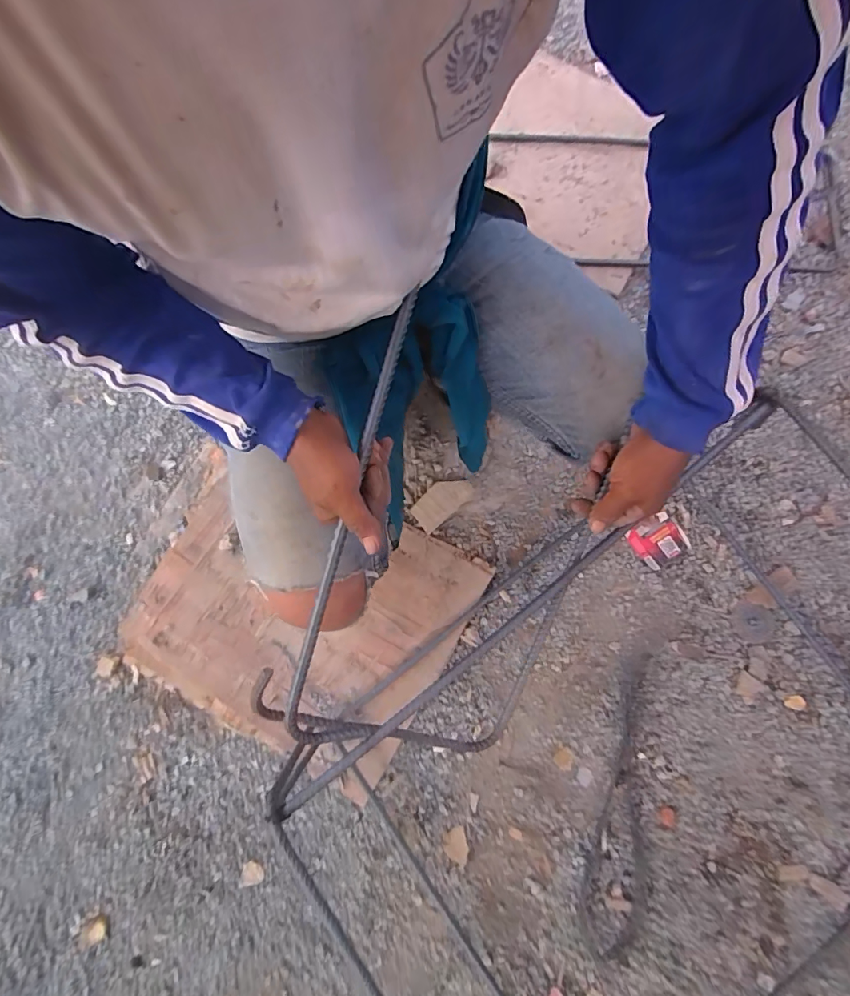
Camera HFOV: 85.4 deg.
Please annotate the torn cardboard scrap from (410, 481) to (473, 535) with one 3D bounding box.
[{"bbox_3d":[0.028,0.005,0.772,0.107,0.006,0.056,-40,79,-9],"label":"torn cardboard scrap"}]

